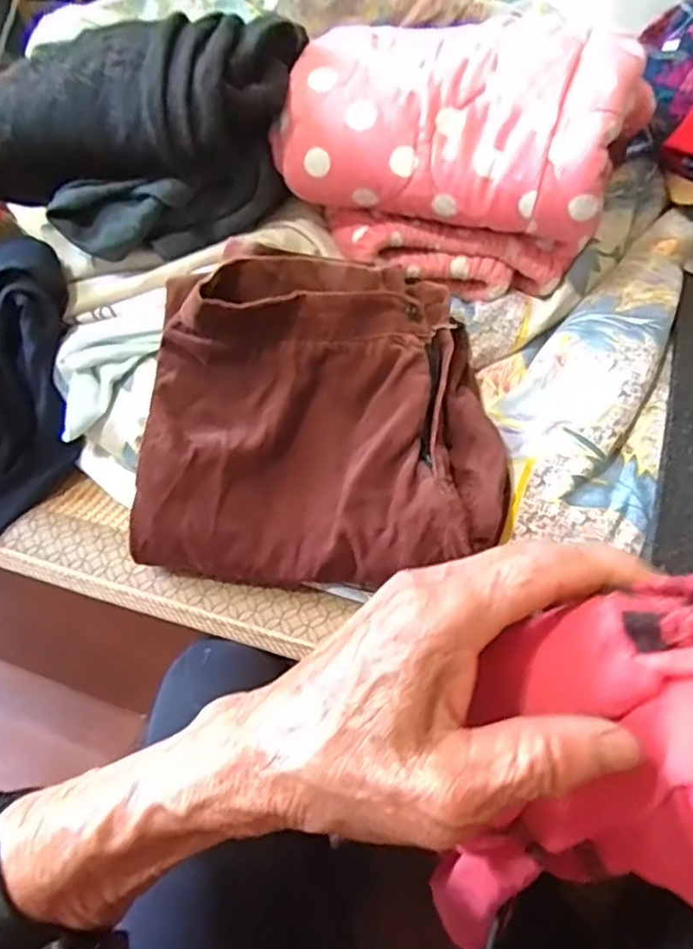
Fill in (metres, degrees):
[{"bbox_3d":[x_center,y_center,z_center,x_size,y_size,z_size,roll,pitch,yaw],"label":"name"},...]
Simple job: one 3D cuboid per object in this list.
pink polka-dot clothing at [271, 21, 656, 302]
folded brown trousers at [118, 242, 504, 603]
[{"bbox_3d":[0.096,-0.245,0.528,0.289,0.158,0.148,4,54,5],"label":"pink polka-dot clothing"},{"bbox_3d":[-0.013,-0.047,0.459,0.245,0.122,0.212,4,54,6],"label":"folded brown trousers"}]

